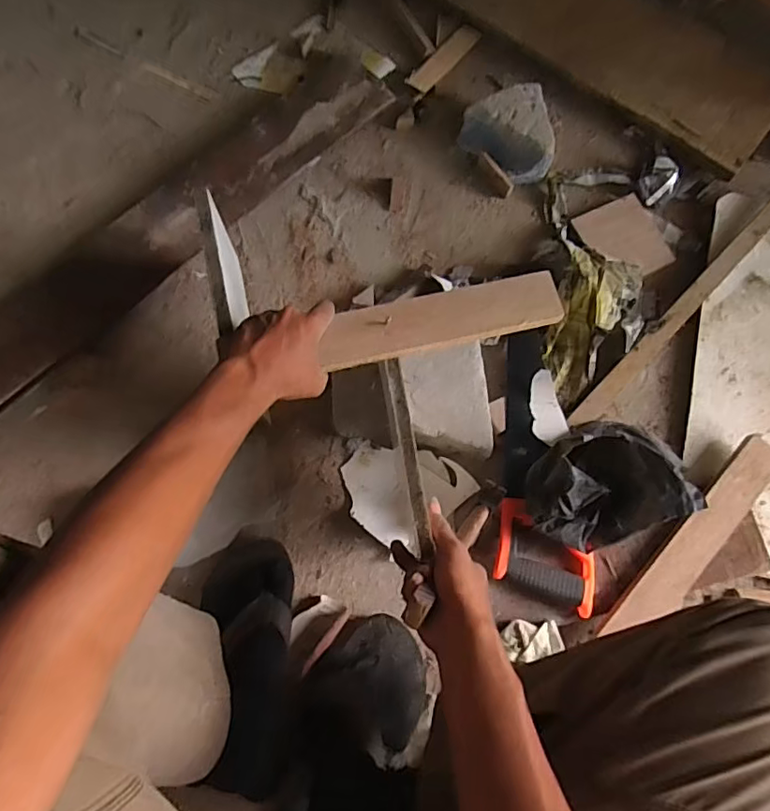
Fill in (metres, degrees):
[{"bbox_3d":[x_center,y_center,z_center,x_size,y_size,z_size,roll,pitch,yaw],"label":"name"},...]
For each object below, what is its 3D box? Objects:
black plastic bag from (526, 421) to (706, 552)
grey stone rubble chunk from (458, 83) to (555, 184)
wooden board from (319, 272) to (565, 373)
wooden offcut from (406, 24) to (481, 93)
[{"bbox_3d":[0.243,0.095,0.638,0.154,0.153,0.139,-10,76,-4],"label":"black plastic bag"},{"bbox_3d":[0.205,-0.420,0.835,0.144,0.063,0.112,43,78,9],"label":"grey stone rubble chunk"},{"bbox_3d":[0.058,-0.086,0.543,0.235,0.015,0.055,-13,76,-5],"label":"wooden board"},{"bbox_3d":[0.100,-0.578,0.902,0.041,0.004,0.162,37,77,8],"label":"wooden offcut"}]

